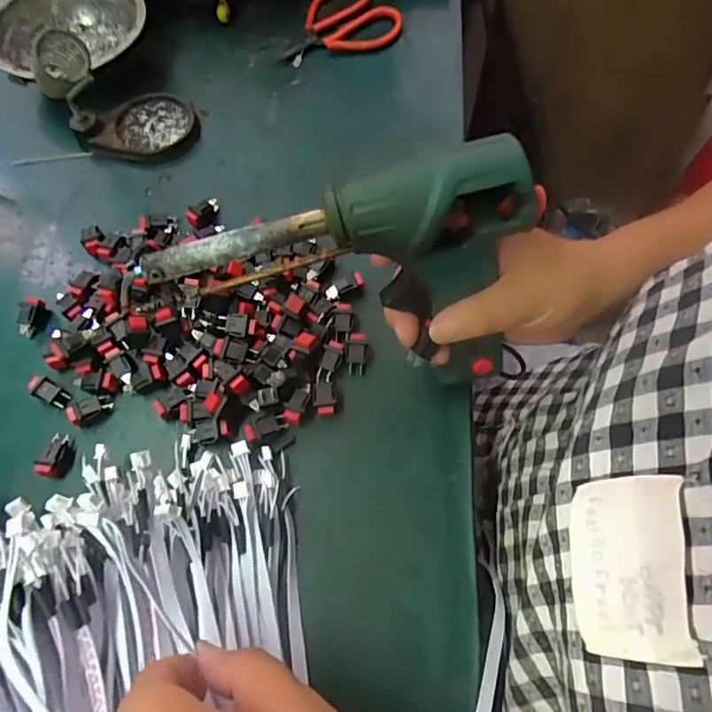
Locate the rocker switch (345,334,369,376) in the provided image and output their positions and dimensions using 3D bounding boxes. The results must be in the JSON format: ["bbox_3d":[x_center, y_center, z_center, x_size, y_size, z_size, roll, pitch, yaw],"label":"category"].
[{"bbox_3d":[0.000,-0.001,0.322,0.013,0.011,0.024,4,70,4],"label":"rocker switch"}]

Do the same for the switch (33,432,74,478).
[{"bbox_3d":[-0.177,0.059,0.301,0.011,0.019,0.025,11,70,6],"label":"switch"}]

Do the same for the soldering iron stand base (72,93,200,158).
[{"bbox_3d":[-0.171,-0.183,0.404,0.088,0.015,0.054,-27,71,-8],"label":"soldering iron stand base"}]

